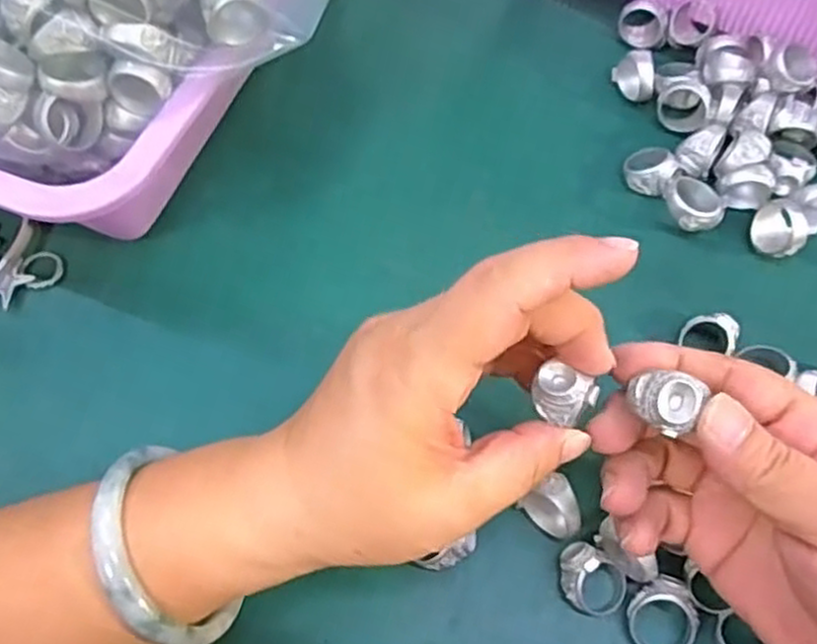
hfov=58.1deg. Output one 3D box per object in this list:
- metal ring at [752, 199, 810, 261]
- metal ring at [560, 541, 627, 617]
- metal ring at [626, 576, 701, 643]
[{"bbox_3d":[0.175,-0.044,0.348,0.019,0.024,0.027,13,68,5],"label":"metal ring"},{"bbox_3d":[0.072,0.101,0.287,0.028,0.019,0.021,29,70,12],"label":"metal ring"},{"bbox_3d":[0.099,0.115,0.284,0.026,0.009,0.029,15,97,9],"label":"metal ring"}]

